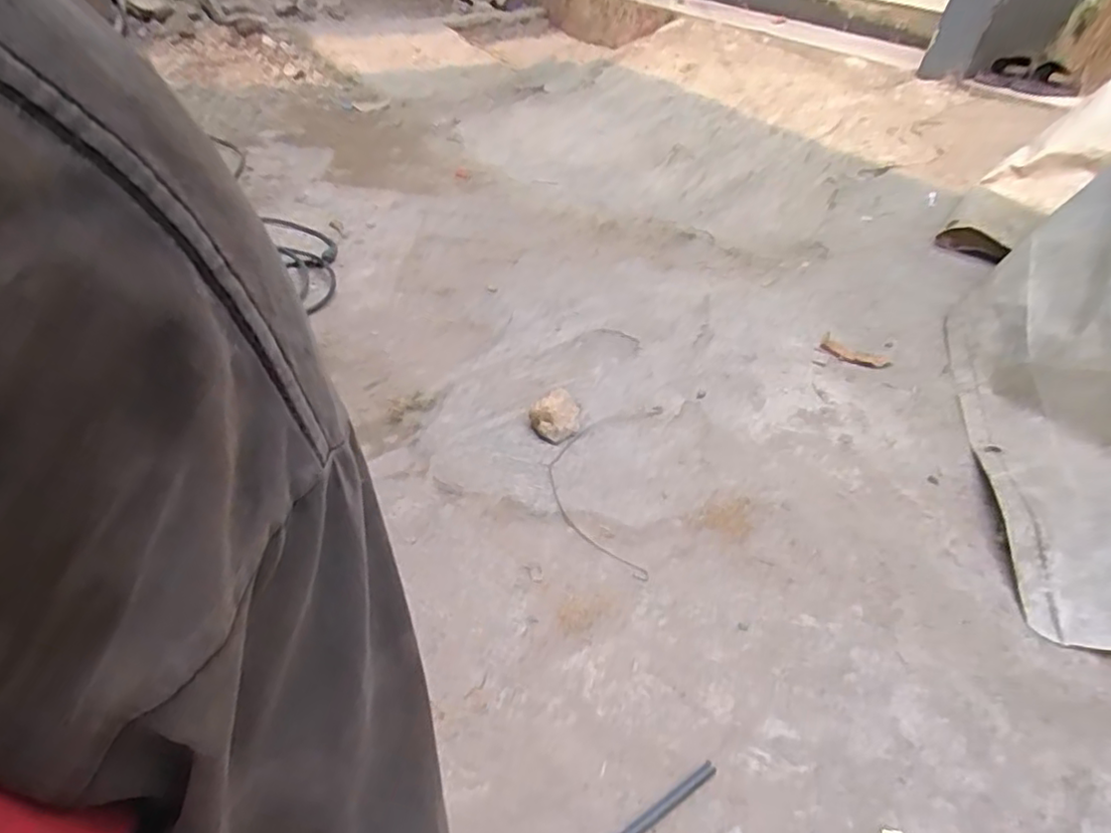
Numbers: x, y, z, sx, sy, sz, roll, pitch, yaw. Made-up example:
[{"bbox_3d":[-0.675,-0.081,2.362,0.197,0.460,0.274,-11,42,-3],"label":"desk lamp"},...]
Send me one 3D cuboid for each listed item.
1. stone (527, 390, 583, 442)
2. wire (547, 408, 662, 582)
[{"bbox_3d":[0.001,-0.003,0.830,0.064,0.045,0.074,8,38,2],"label":"stone"},{"bbox_3d":[0.059,0.069,0.788,0.131,0.013,0.290,10,38,5],"label":"wire"}]

